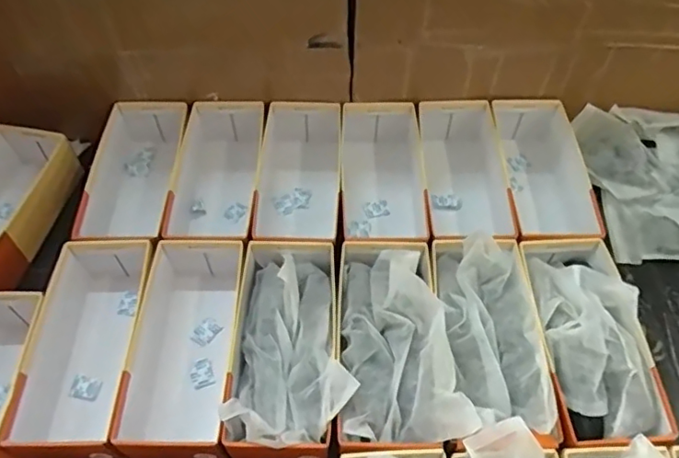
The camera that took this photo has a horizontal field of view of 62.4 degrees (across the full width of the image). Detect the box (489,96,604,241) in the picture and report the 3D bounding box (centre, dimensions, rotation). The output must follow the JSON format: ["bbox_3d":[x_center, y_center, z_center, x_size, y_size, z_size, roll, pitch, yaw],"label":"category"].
[{"bbox_3d":[0.333,-0.076,0.906,0.152,0.105,0.297,2,56,1],"label":"box"}]

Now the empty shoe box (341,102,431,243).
[{"bbox_3d":[0.069,-0.071,0.914,0.135,0.101,0.285,1,56,1],"label":"empty shoe box"}]

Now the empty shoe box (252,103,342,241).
[{"bbox_3d":[-0.069,-0.062,0.929,0.141,0.135,0.281,1,56,0],"label":"empty shoe box"}]

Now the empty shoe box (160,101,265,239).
[{"bbox_3d":[-0.198,-0.076,0.921,0.140,0.105,0.288,-1,56,-1],"label":"empty shoe box"}]

